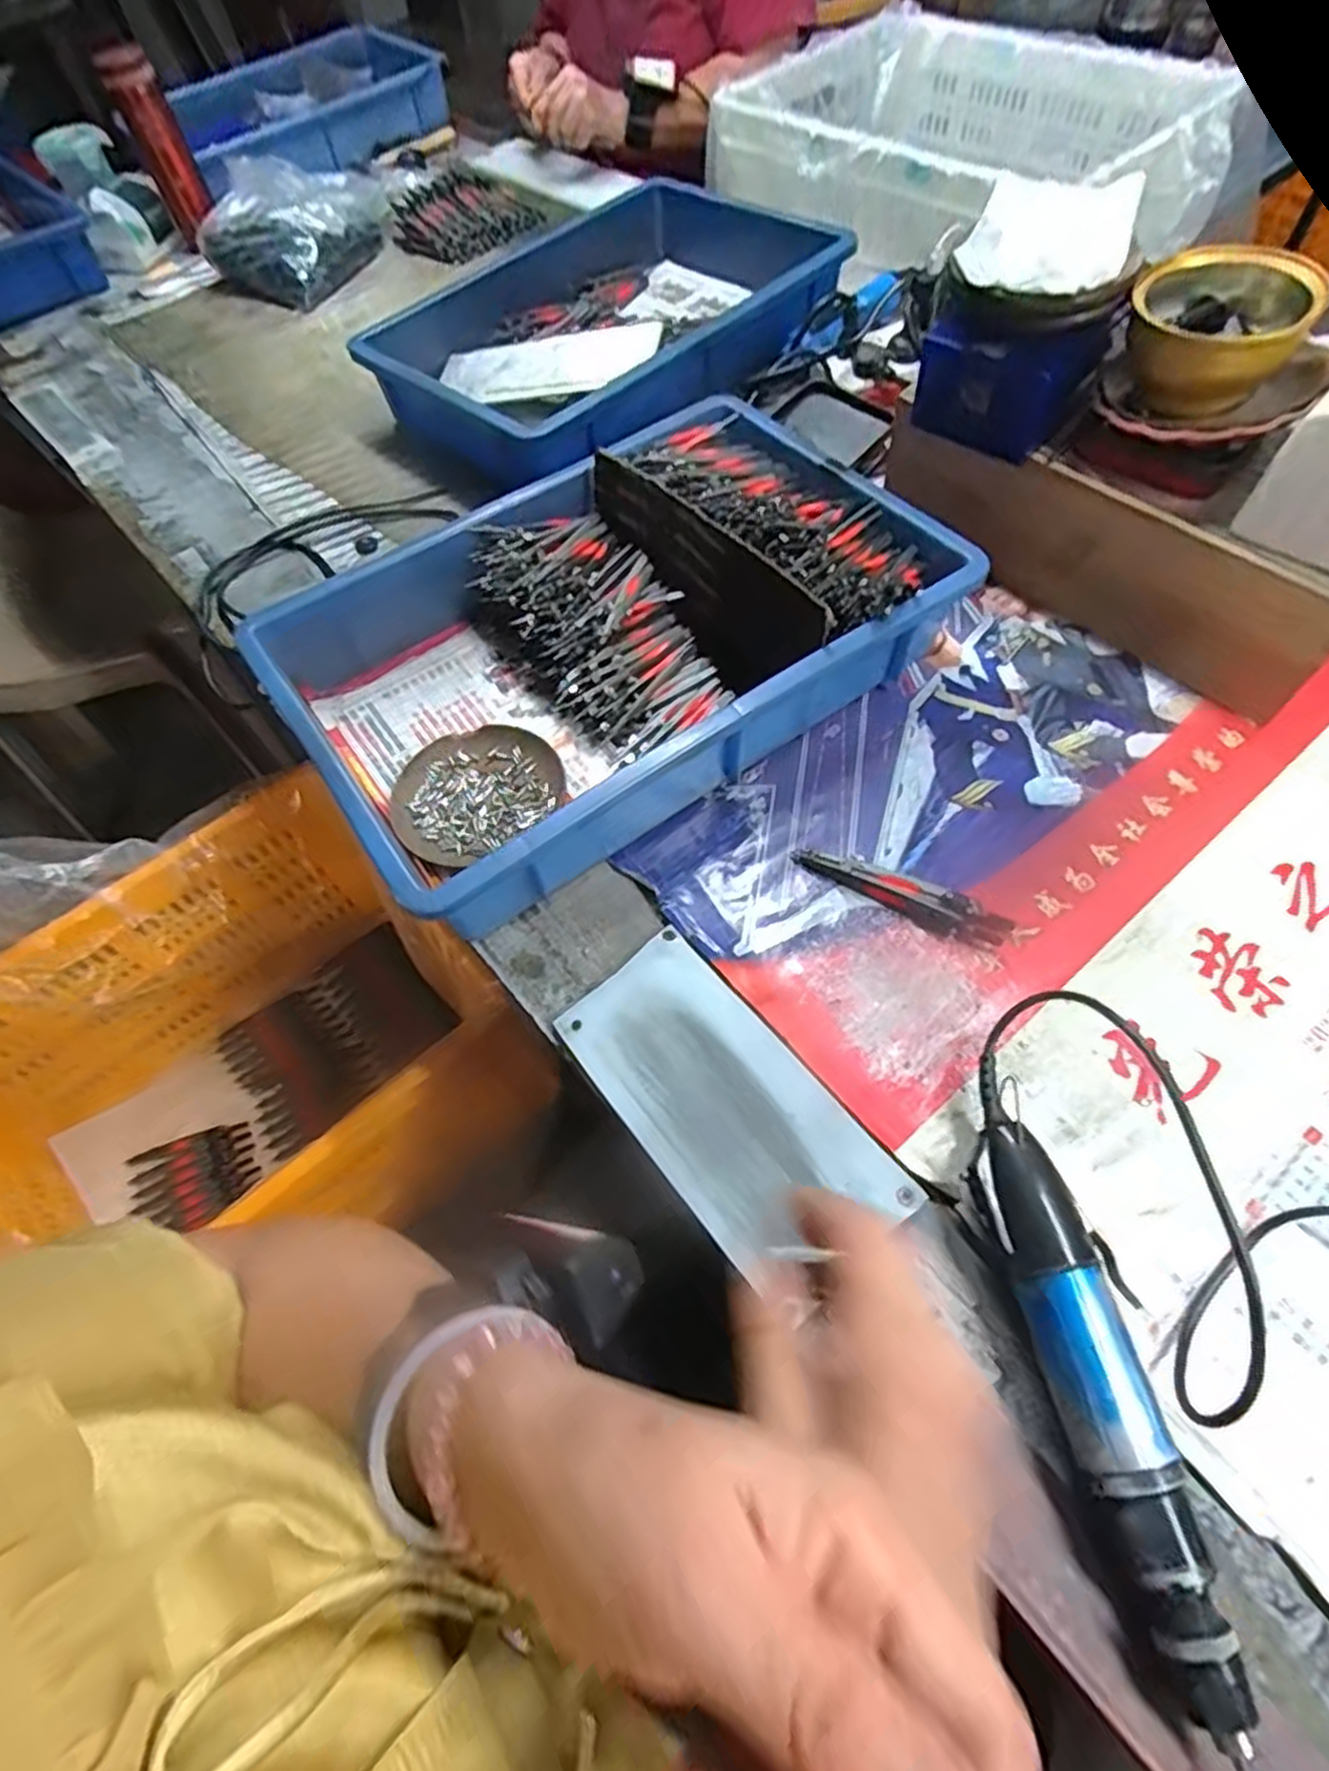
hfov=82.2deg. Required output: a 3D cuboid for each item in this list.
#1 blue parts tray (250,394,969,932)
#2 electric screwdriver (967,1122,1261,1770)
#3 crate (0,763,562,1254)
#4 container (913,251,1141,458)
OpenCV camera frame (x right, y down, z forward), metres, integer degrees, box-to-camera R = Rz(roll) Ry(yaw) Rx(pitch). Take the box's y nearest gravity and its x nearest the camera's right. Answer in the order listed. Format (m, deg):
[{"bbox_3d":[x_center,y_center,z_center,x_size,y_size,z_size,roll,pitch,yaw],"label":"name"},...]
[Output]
[{"bbox_3d":[-0.036,-0.178,0.537,0.430,0.085,0.285,-34,64,-15],"label":"blue parts tray"},{"bbox_3d":[0.182,0.221,0.316,0.042,0.042,0.243,-11,60,-2],"label":"electric screwdriver"},{"bbox_3d":[-0.422,0.201,0.703,0.453,0.249,0.372,-41,65,-17],"label":"crate"},{"bbox_3d":[0.233,-0.356,0.504,0.105,0.084,0.098,29,67,20],"label":"container"}]

